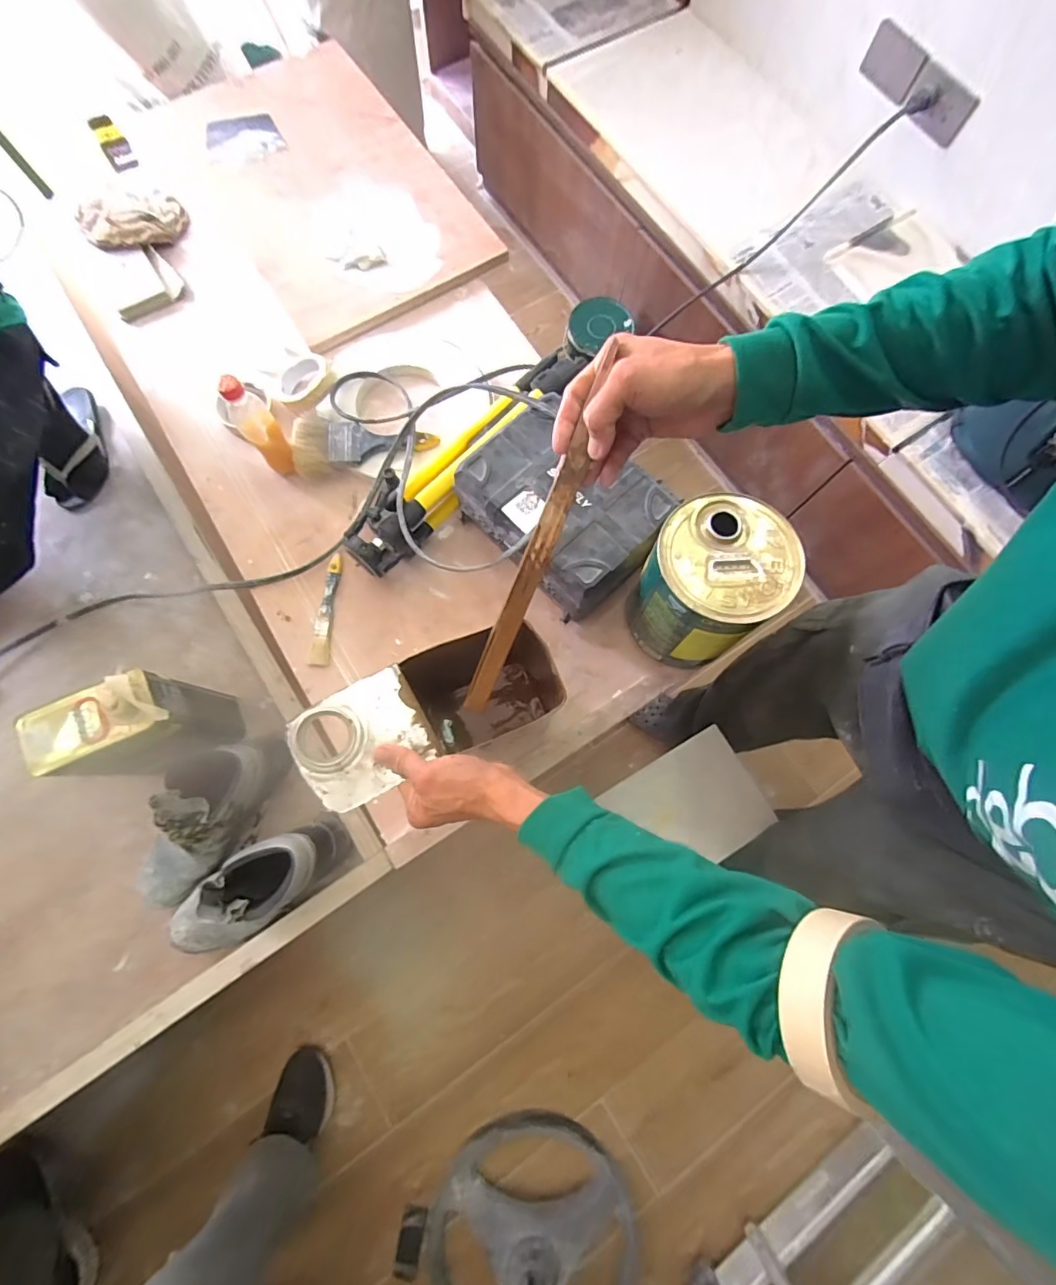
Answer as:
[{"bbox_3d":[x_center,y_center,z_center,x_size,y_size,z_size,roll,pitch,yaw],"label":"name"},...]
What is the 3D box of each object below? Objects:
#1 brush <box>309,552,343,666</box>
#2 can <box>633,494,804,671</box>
[{"bbox_3d":[-0.300,-0.050,0.765,0.027,0.012,0.168,4,76,0],"label":"brush"},{"bbox_3d":[0.223,-0.074,0.664,0.157,0.176,0.150,0,76,-1],"label":"can"}]

